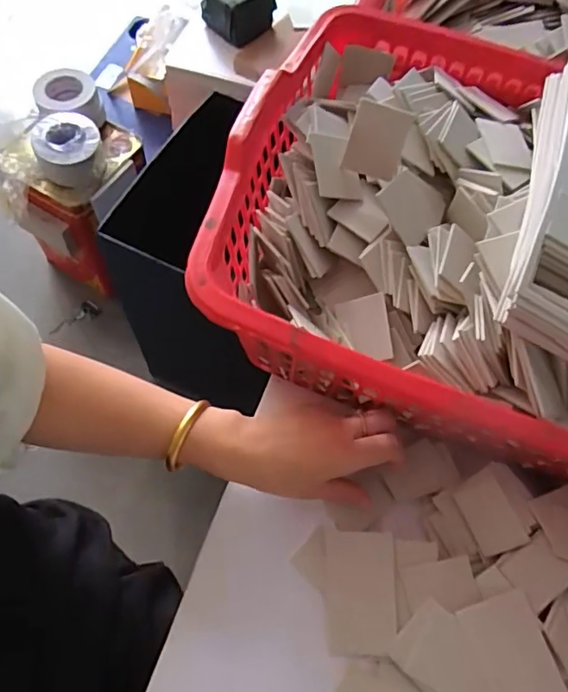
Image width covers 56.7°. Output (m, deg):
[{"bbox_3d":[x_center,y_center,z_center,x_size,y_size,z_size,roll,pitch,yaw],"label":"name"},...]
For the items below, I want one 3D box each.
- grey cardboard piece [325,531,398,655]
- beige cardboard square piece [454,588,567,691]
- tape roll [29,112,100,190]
[{"bbox_3d":[0.060,0.195,0.418,0.056,0.004,0.089,-5,71,17],"label":"grey cardboard piece"},{"bbox_3d":[0.169,0.232,0.386,0.052,0.005,0.089,-22,78,6],"label":"beige cardboard square piece"},{"bbox_3d":[-0.447,-0.405,1.097,0.128,0.081,0.138,1,64,-3],"label":"tape roll"}]

